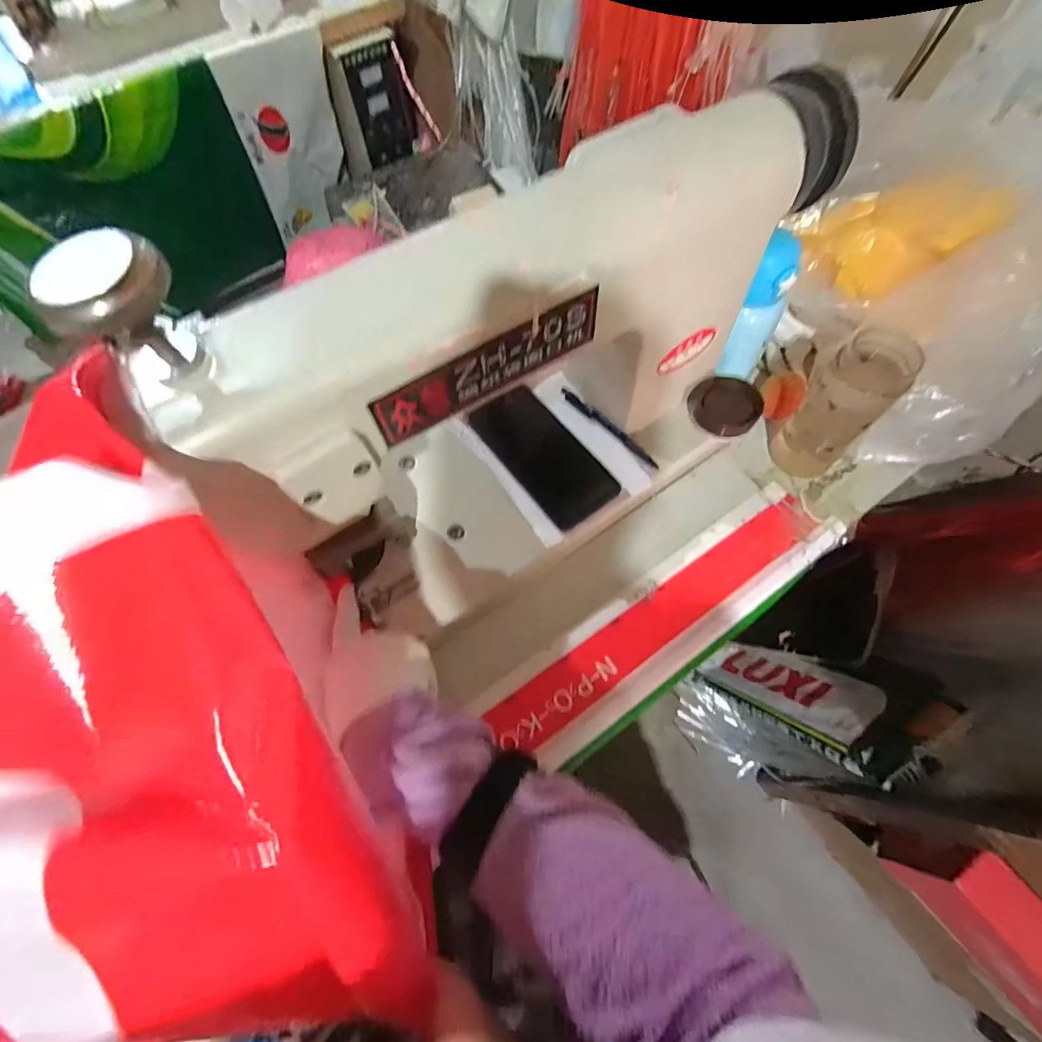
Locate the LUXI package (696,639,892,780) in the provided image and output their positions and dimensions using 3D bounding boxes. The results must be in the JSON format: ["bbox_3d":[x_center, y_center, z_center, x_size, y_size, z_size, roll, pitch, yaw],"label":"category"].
[{"bbox_3d":[0.504,0.319,0.906,0.148,0.418,0.049,-31,102,-11],"label":"LUXI package"}]

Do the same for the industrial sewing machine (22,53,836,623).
[{"bbox_3d":[0.030,-0.121,0.374,0.501,0.265,0.170,-32,67,-11],"label":"industrial sewing machine"}]

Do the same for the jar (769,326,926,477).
[{"bbox_3d":[0.320,-0.112,0.475,0.058,0.160,0.069,-43,70,-15],"label":"jar"}]

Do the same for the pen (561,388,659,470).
[{"bbox_3d":[0.091,-0.100,0.500,0.011,0.010,0.135,-39,69,-14],"label":"pen"}]

